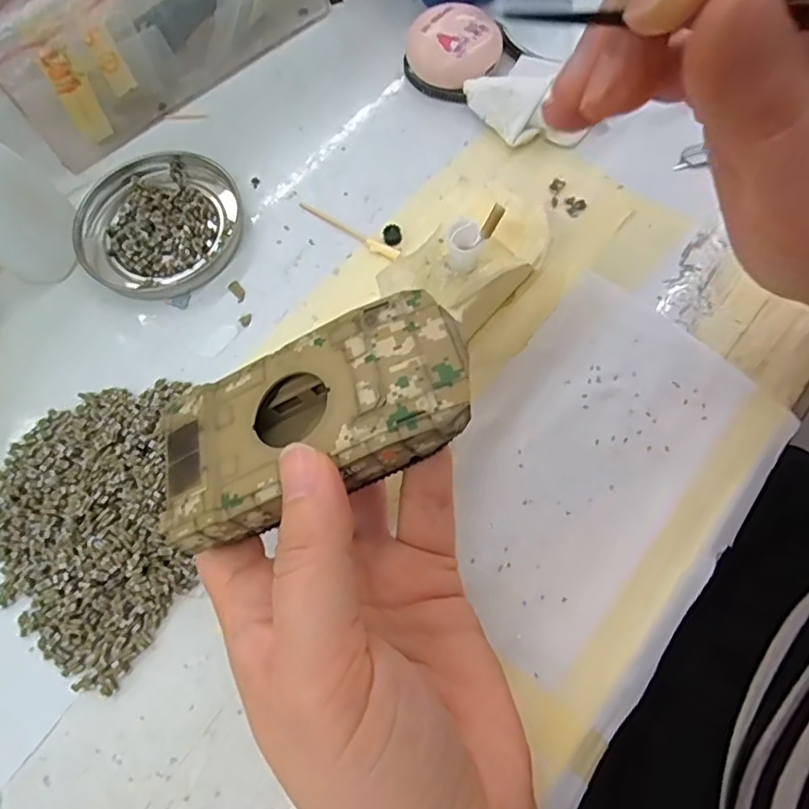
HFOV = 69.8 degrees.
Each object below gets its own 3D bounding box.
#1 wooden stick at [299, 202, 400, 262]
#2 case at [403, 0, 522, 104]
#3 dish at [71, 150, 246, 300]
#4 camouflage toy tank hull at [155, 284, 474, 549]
[{"bbox_3d":[-0.028,-0.084,0.279,0.059,0.004,0.006,31,74,13],"label":"wooden stick"},{"bbox_3d":[0.028,-0.185,0.304,0.047,0.025,0.046,-1,69,2],"label":"case"},{"bbox_3d":[-0.119,-0.090,0.284,0.077,0.007,0.080,-1,69,2],"label":"dish"},{"bbox_3d":[-0.026,0.005,0.174,0.097,0.020,0.054,-25,55,10],"label":"camouflage toy tank hull"}]

